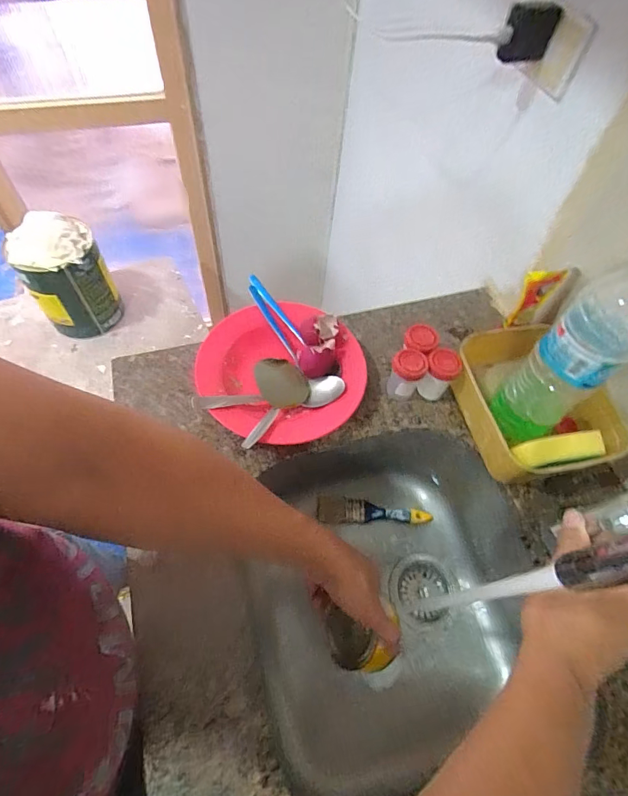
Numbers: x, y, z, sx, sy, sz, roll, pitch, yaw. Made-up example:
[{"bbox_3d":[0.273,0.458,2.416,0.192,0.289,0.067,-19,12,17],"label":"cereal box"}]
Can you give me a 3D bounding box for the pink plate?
[{"bbox_3d":[-0.038,-0.037,0.550,0.208,0.051,0.193,2,59,-3],"label":"pink plate"}]

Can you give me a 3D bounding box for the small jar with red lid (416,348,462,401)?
[{"bbox_3d":[0.165,-0.028,0.552,0.040,0.071,0.043,2,59,-3],"label":"small jar with red lid"}]

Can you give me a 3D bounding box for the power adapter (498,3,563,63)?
[{"bbox_3d":[0.249,-0.420,0.475,0.068,0.049,0.018,-14,61,-12],"label":"power adapter"}]

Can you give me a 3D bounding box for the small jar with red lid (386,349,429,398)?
[{"bbox_3d":[0.120,-0.027,0.545,0.043,0.072,0.040,25,61,10],"label":"small jar with red lid"}]

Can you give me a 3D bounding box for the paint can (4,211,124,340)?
[{"bbox_3d":[-0.519,-0.251,0.866,0.150,0.229,0.150,2,59,-3],"label":"paint can"}]

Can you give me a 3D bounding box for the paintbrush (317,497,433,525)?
[{"bbox_3d":[0.100,0.191,0.695,0.186,0.020,0.042,2,59,-3],"label":"paintbrush"}]

